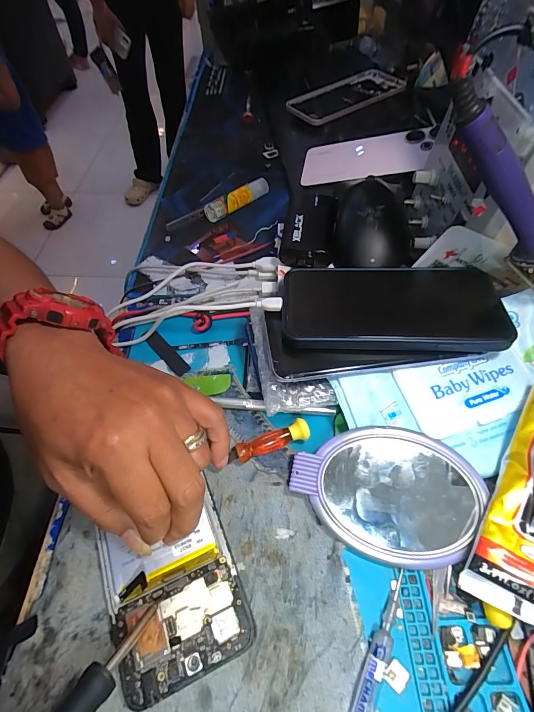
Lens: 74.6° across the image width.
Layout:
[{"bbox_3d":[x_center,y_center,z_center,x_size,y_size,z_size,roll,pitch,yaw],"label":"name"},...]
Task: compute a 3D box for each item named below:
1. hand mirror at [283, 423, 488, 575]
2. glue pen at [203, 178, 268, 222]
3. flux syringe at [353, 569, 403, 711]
[{"bbox_3d":[0.076,0.086,0.227,0.115,0.006,0.078,16,74,10],"label":"hand mirror"},{"bbox_3d":[-0.034,-0.189,0.423,0.087,0.023,0.018,-33,60,-18],"label":"glue pen"},{"bbox_3d":[0.055,0.169,0.183,0.013,0.008,0.104,24,60,18],"label":"flux syringe"}]

